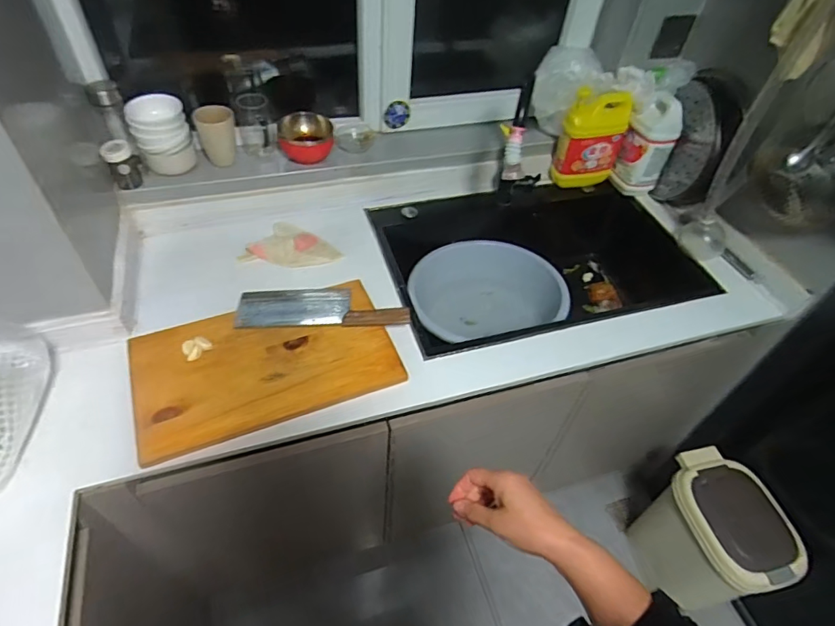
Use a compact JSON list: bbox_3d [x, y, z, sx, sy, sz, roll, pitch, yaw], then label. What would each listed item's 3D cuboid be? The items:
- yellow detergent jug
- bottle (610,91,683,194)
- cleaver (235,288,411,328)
[{"bbox_3d":[0.405,-0.403,1.162,0.134,0.226,0.081,-13,51,-17],"label":"yellow detergent jug"},{"bbox_3d":[0.531,-0.382,1.149,0.076,0.211,0.100,-23,54,-24],"label":"bottle"},{"bbox_3d":[-0.173,-0.015,0.922,0.305,0.017,0.101,0,48,-6],"label":"cleaver"}]

